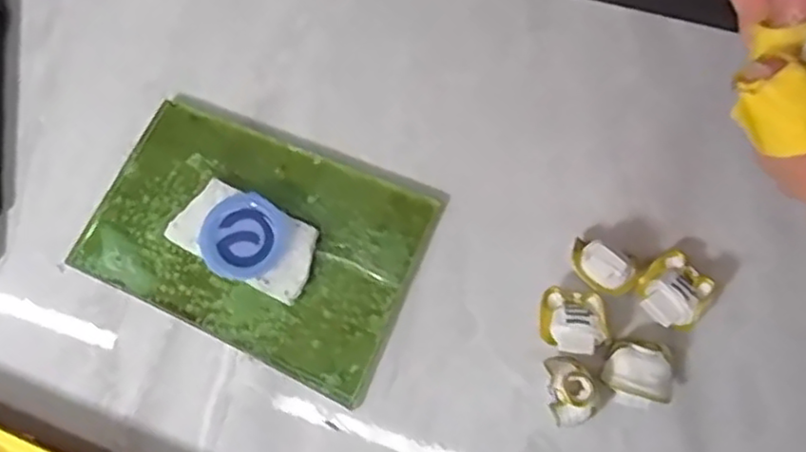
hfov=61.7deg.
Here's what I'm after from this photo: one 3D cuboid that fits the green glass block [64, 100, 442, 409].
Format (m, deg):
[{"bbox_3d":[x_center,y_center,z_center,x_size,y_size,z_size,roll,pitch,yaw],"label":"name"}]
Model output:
[{"bbox_3d":[-0.048,0.003,0.217,0.102,0.008,0.066,22,80,9],"label":"green glass block"}]

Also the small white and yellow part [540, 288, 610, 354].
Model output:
[{"bbox_3d":[0.050,0.029,0.200,0.019,0.015,0.018,10,79,7],"label":"small white and yellow part"}]

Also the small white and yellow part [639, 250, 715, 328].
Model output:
[{"bbox_3d":[0.079,0.020,0.198,0.019,0.012,0.019,-37,77,-3],"label":"small white and yellow part"}]

